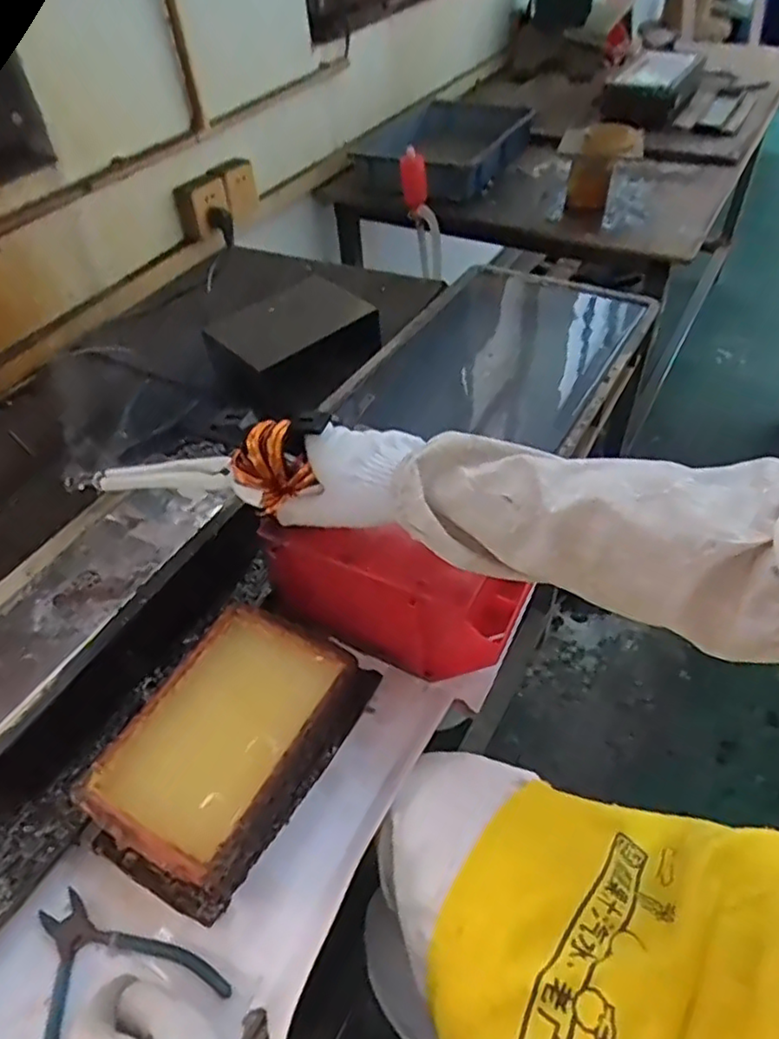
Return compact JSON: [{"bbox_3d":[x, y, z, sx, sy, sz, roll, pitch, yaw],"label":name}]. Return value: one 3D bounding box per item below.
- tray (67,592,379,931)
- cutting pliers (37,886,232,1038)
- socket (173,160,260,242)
[{"bbox_3d":[-0.127,0.178,0.542,0.140,0.067,0.227,21,51,23],"label":"tray"},{"bbox_3d":[-0.201,0.320,0.464,0.126,0.009,0.134,-34,53,-25],"label":"cutting pliers"},{"bbox_3d":[-0.327,-0.617,1.271,0.052,0.085,0.197,17,50,20],"label":"socket"}]

